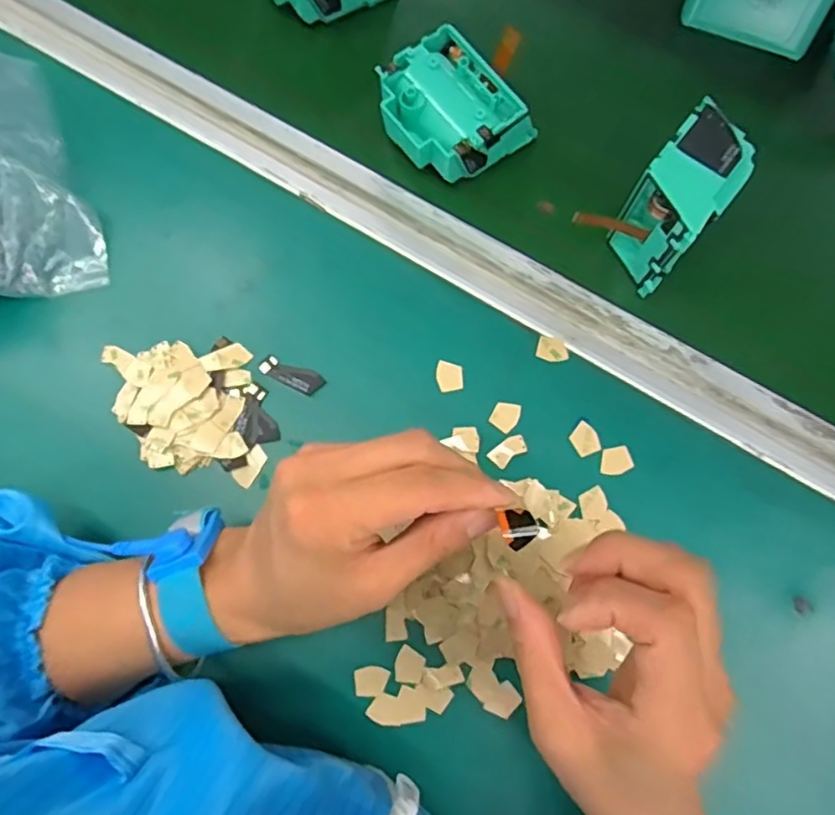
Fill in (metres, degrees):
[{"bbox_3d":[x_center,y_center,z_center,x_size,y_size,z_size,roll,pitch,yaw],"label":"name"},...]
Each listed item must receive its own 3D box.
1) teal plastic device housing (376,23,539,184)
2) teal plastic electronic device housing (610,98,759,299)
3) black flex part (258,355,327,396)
[{"bbox_3d":[0.019,-0.174,0.379,0.071,0.041,0.079,-41,80,-8],"label":"teal plastic device housing"},{"bbox_3d":[0.139,-0.109,0.343,0.042,0.068,0.068,39,80,8],"label":"teal plastic electronic device housing"},{"bbox_3d":[-0.070,-0.019,0.356,0.036,0.004,0.014,24,78,6],"label":"black flex part"}]

